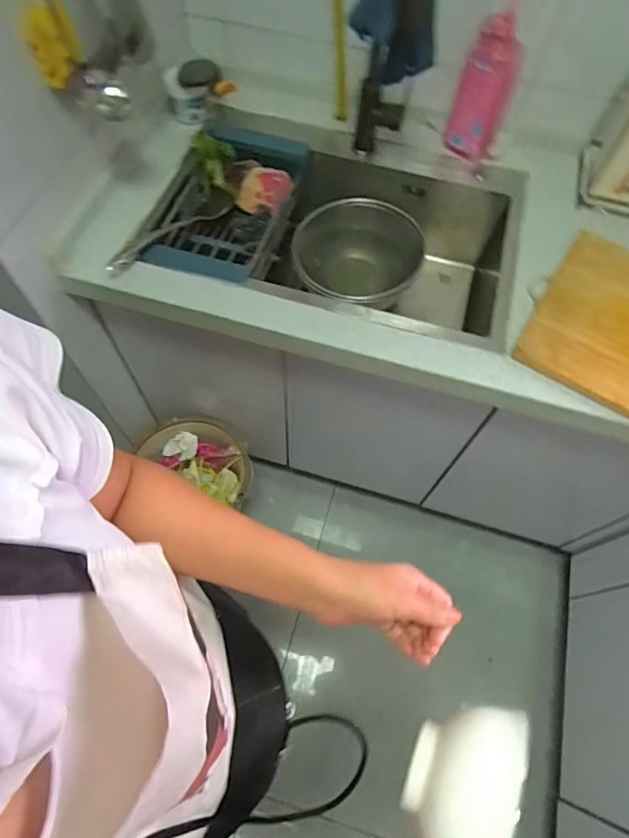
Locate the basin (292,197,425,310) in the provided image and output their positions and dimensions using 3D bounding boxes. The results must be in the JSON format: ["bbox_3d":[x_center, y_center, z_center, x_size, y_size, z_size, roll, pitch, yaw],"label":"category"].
[{"bbox_3d":[0.108,-0.341,1.018,0.250,0.104,0.254,1,64,-2],"label":"basin"}]

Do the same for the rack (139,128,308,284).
[{"bbox_3d":[-0.163,-0.391,0.929,0.216,0.097,0.383,14,64,5],"label":"rack"}]

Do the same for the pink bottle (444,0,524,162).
[{"bbox_3d":[0.309,-0.603,0.874,0.100,0.240,0.093,19,65,7],"label":"pink bottle"}]

